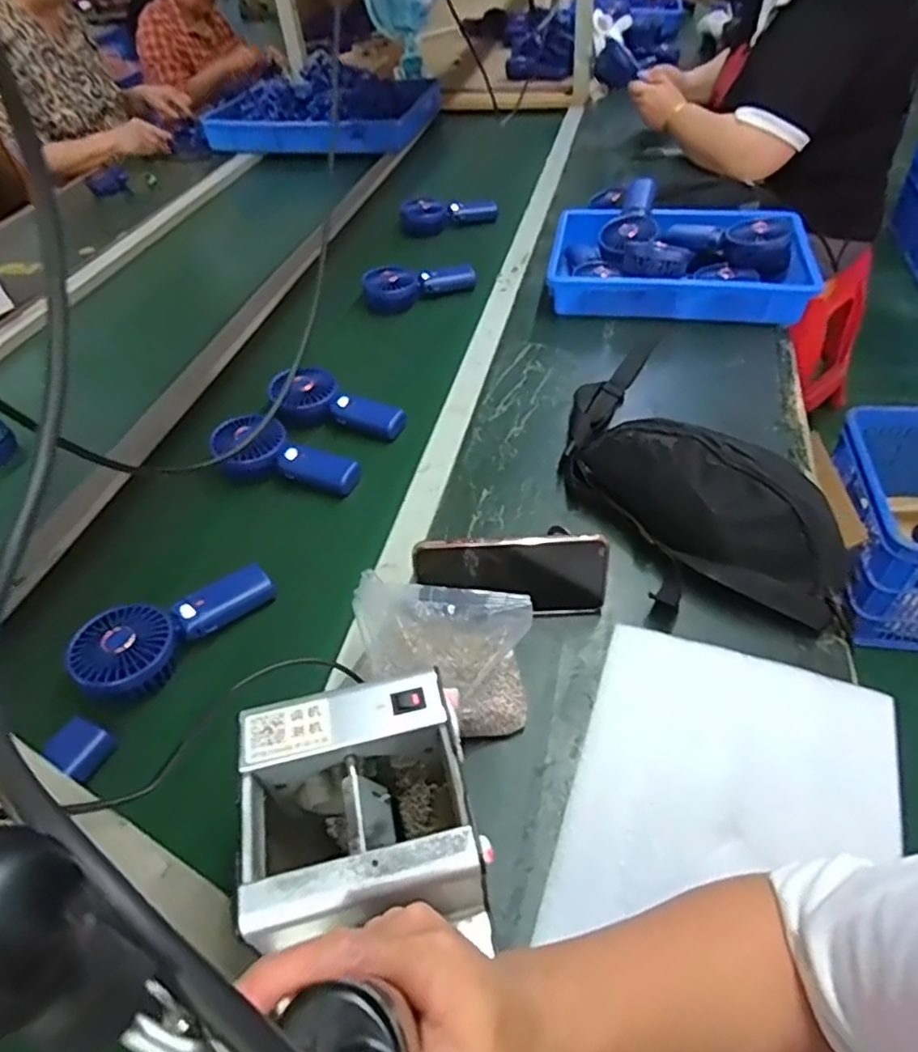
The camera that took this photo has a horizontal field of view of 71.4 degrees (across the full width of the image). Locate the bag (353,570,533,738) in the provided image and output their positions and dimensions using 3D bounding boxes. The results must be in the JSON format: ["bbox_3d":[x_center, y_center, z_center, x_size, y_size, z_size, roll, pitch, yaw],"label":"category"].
[{"bbox_3d":[-0.015,0.109,0.517,0.138,0.117,0.079,8,48,13],"label":"bag"}]

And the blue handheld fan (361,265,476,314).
[{"bbox_3d":[-0.062,-0.386,1.033,0.180,0.049,0.078,-8,46,-1],"label":"blue handheld fan"}]

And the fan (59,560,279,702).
[{"bbox_3d":[-0.268,0.088,0.603,0.079,0.047,0.176,33,58,32],"label":"fan"}]

